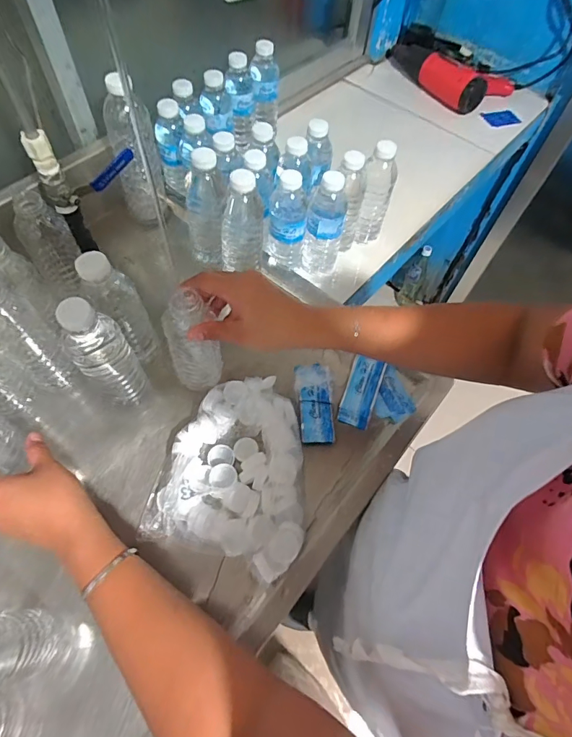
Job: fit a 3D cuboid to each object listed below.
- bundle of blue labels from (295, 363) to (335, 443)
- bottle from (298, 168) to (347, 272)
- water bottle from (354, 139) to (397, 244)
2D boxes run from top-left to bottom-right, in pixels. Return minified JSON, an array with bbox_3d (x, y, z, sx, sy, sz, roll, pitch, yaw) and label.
[{"bbox_3d":[0.038,0.045,0.534,0.043,0.014,0.103,-3,75,-5],"label":"bundle of blue labels"},{"bbox_3d":[0.058,-0.221,0.638,0.055,0.181,0.059,8,61,1],"label":"bottle"},{"bbox_3d":[0.141,-0.267,0.659,0.048,0.169,0.047,16,61,5],"label":"water bottle"}]

